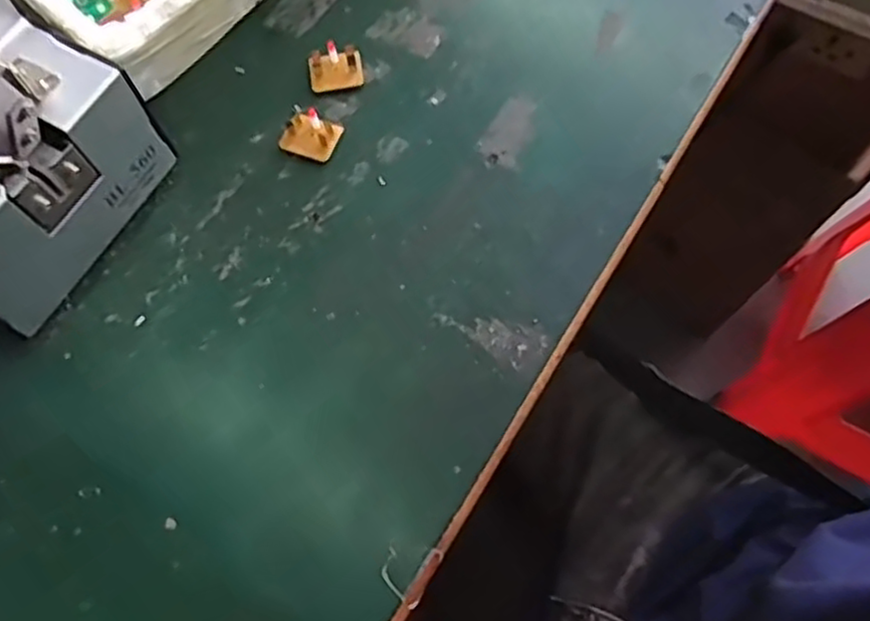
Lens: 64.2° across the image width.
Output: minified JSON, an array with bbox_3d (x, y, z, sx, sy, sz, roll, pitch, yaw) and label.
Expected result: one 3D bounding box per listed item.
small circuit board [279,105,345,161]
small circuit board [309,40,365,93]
[{"bbox_3d":[-0.070,-0.099,0.390,0.030,0.008,0.025,21,73,6],"label":"small circuit board"},{"bbox_3d":[-0.058,-0.143,0.404,0.030,0.011,0.023,-9,72,-3],"label":"small circuit board"}]

